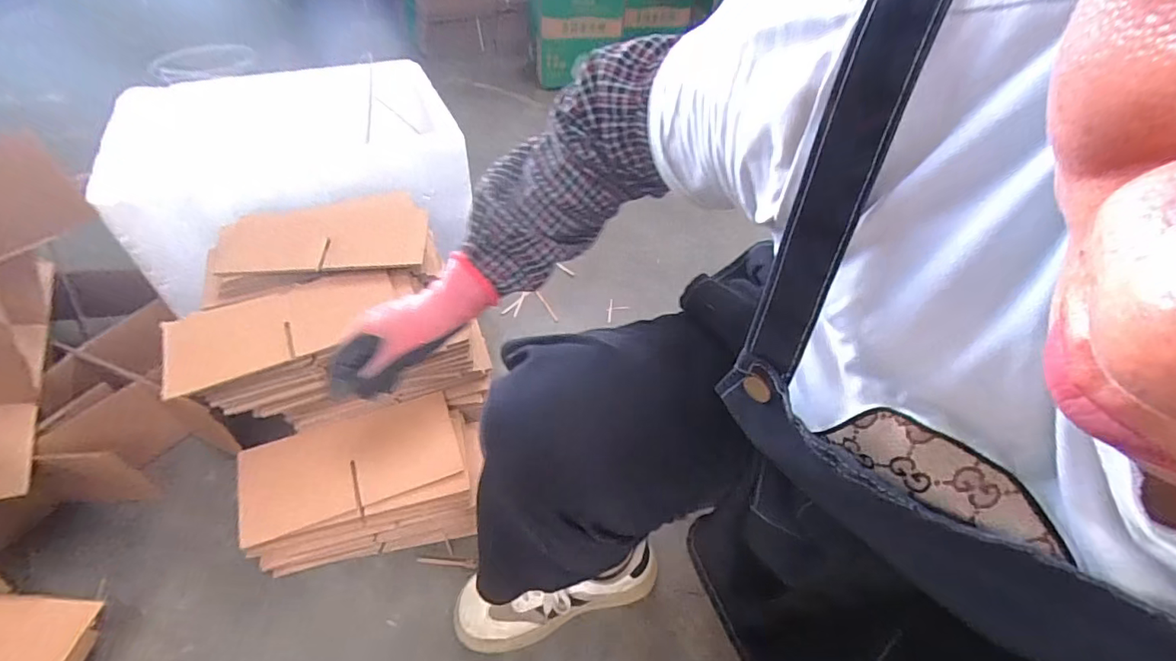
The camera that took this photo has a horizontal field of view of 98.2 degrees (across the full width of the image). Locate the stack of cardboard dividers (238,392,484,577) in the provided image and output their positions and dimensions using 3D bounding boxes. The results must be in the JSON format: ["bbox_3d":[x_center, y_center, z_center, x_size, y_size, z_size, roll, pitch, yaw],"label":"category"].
[{"bbox_3d":[-0.280,0.197,0.666,0.274,0.118,0.152,-7,48,-13],"label":"stack of cardboard dividers"}]

